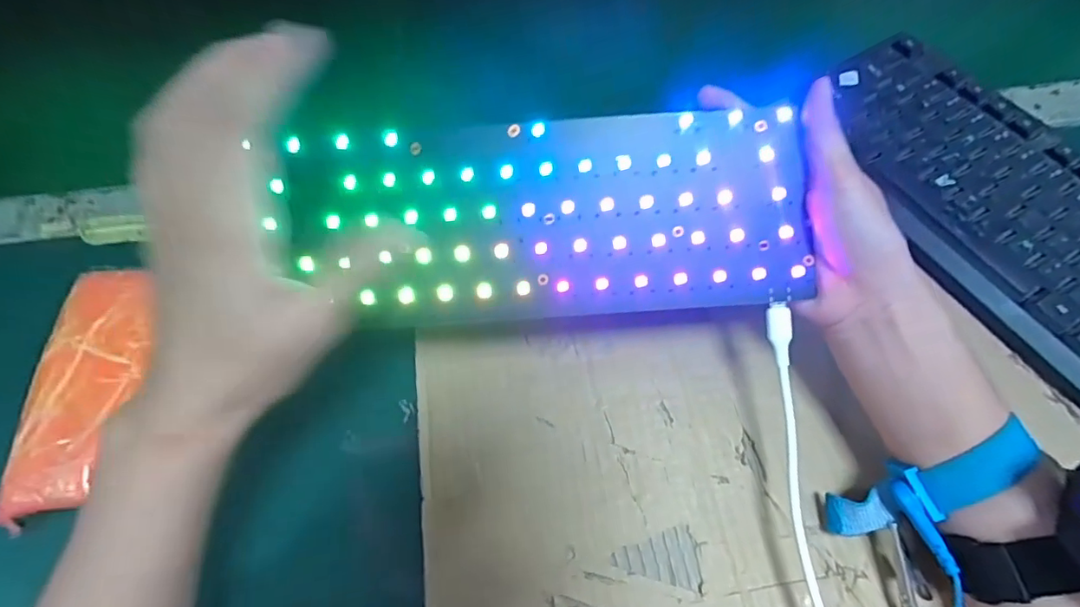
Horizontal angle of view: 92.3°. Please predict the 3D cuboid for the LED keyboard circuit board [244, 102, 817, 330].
[{"bbox_3d":[-0.001,-0.041,0.252,0.256,0.006,0.094,-3,90,0],"label":"LED keyboard circuit board"}]

